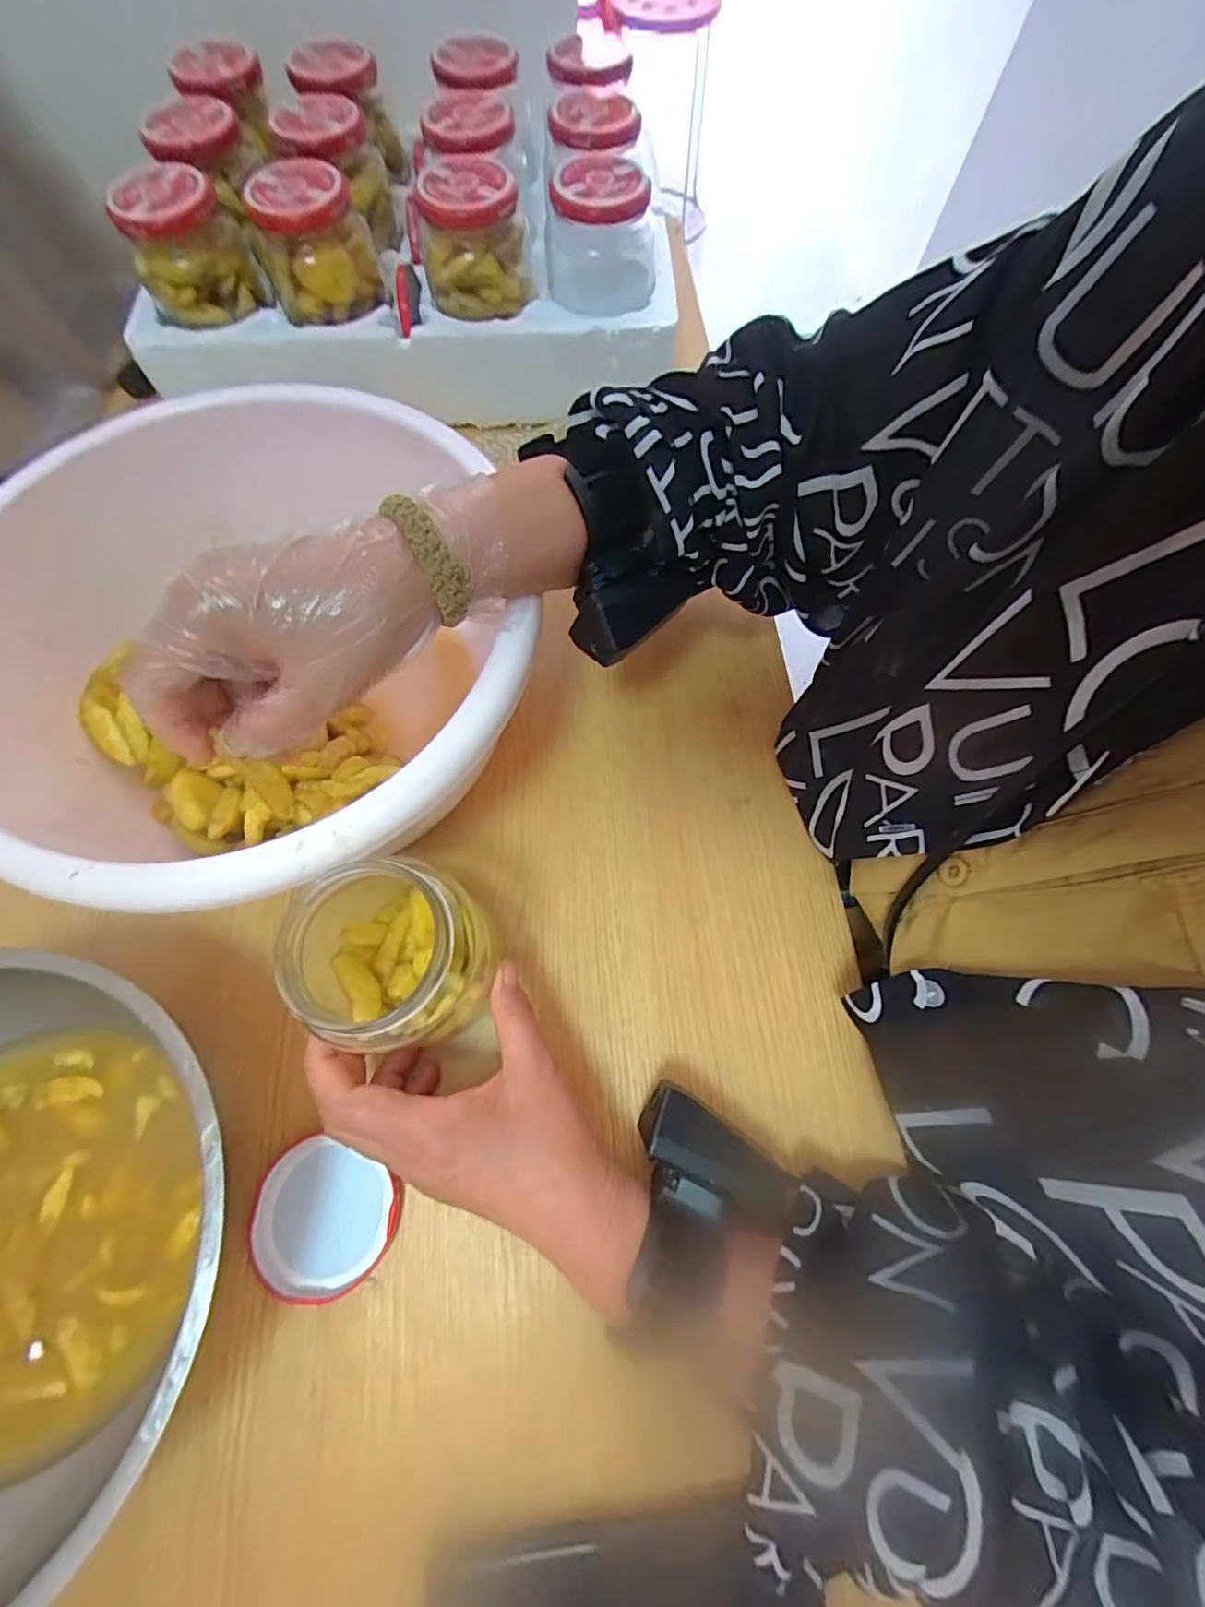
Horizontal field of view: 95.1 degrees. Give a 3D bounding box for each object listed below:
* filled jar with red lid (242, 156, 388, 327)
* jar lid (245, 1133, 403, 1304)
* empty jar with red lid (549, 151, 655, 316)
[{"bbox_3d":[-0.207,-0.402,0.404,0.081,0.075,0.061,-19,71,-10],"label":"filled jar with red lid"},{"bbox_3d":[-0.142,0.212,0.281,0.069,0.012,0.062,22,71,8],"label":"jar lid"},{"bbox_3d":[0.000,-0.419,0.410,0.081,0.071,0.084,1,68,-3],"label":"empty jar with red lid"}]

